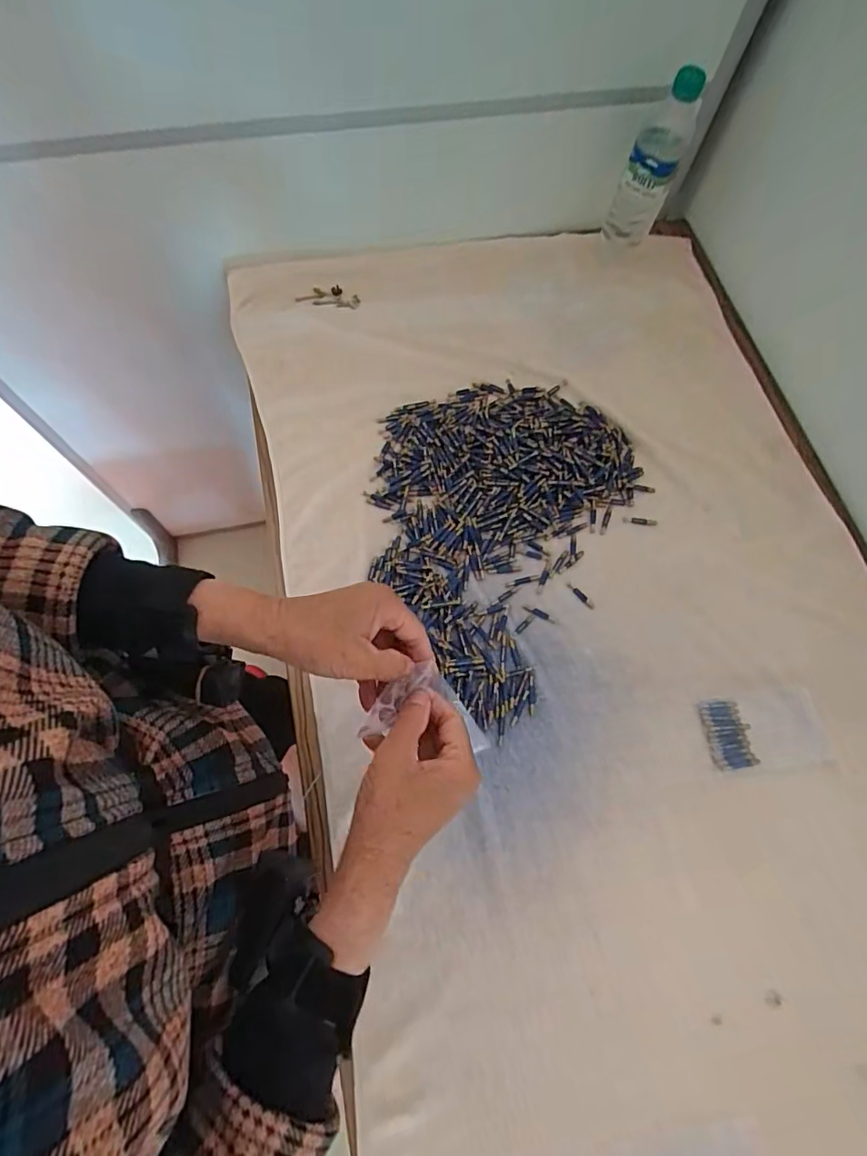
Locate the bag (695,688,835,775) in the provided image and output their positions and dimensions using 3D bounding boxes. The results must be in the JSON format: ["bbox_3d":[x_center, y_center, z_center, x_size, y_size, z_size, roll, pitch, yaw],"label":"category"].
[{"bbox_3d":[0.347,0.161,0.557,0.125,0.009,0.076,-6,70,-4],"label":"bag"}]

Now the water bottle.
[{"bbox_3d":[0.284,-0.535,0.702,0.071,0.208,0.067,19,70,5],"label":"water bottle"}]

